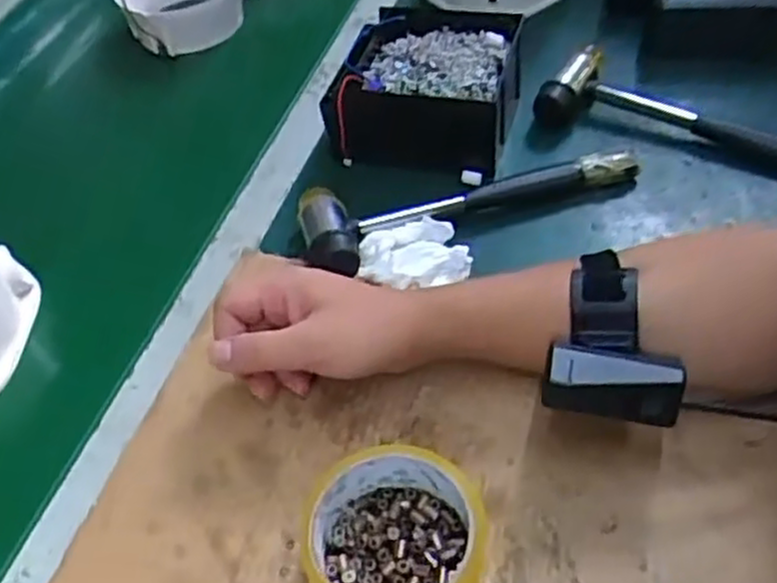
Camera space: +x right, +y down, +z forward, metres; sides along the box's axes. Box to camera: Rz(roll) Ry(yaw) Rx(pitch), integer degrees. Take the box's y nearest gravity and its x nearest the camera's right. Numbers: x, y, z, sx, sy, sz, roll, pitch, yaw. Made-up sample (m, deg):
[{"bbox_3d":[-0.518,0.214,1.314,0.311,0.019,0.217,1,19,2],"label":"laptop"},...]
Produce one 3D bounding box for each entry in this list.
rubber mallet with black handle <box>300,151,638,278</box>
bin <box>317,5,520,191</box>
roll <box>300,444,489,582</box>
[{"bbox_3d":[0.059,-0.072,0.560,0.248,0.033,0.077,-19,51,-9],"label":"rubber mallet with black handle"},{"bbox_3d":[0.031,-0.163,0.617,0.138,0.066,0.140,8,52,13],"label":"bin"},{"bbox_3d":[0.001,0.131,0.389,0.086,0.042,0.091,-3,50,4],"label":"roll"}]

